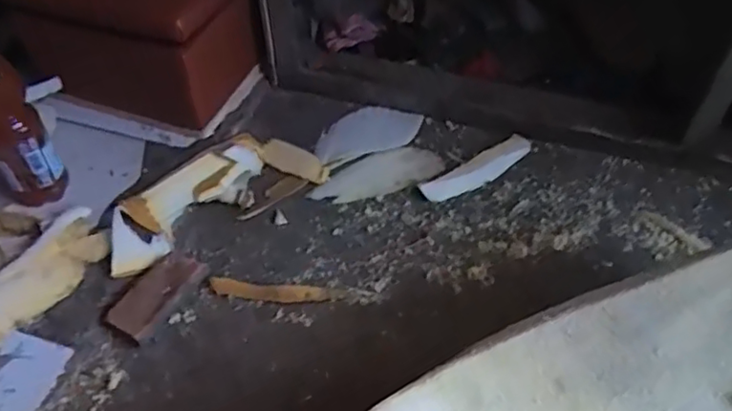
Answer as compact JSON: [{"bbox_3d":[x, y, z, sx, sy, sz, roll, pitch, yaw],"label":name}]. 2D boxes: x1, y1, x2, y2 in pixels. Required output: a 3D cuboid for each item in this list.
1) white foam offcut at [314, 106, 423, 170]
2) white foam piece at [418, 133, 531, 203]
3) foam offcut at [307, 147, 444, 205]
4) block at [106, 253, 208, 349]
[{"bbox_3d":[-0.001,-0.108,0.887,0.164,0.012,0.097,-20,52,-15],"label":"white foam offcut"},{"bbox_3d":[0.157,-0.050,0.833,0.182,0.018,0.042,-26,57,-25],"label":"white foam piece"},{"bbox_3d":[0.016,-0.041,0.832,0.187,0.011,0.069,-16,53,-19],"label":"foam offcut"},{"bbox_3d":[-0.241,0.102,0.702,0.054,0.016,0.114,23,54,20],"label":"block"}]

